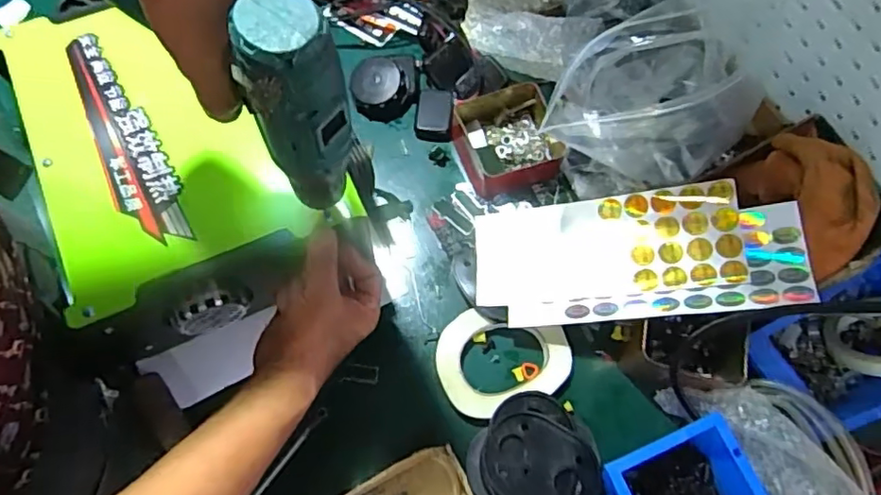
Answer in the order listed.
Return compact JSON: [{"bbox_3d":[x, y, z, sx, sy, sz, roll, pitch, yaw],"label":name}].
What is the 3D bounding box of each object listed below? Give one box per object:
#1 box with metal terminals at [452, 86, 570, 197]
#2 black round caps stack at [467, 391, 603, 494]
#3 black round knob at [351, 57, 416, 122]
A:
[{"bbox_3d":[0.076,-0.114,0.661,0.109,0.052,0.104,-15,71,-7],"label":"box with metal terminals"},{"bbox_3d":[0.083,0.191,0.540,0.112,0.031,0.111,-6,71,-4],"label":"black round caps stack"},{"bbox_3d":[-0.065,-0.185,0.690,0.070,0.030,0.071,0,70,-1],"label":"black round knob"}]

